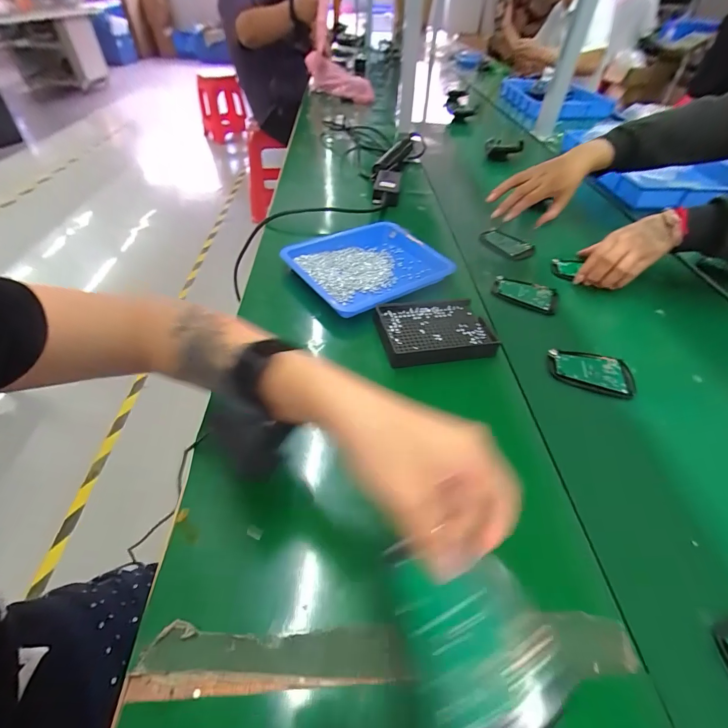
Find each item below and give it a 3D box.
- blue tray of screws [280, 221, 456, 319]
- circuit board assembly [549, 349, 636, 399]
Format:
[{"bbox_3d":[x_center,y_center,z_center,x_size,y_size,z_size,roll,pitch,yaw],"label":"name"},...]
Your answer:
[{"bbox_3d":[0.009,-0.154,0.545,0.217,0.028,0.171,-30,55,-27],"label":"blue tray of screws"},{"bbox_3d":[0.279,0.008,0.446,0.094,0.014,0.063,13,48,10],"label":"circuit board assembly"}]

